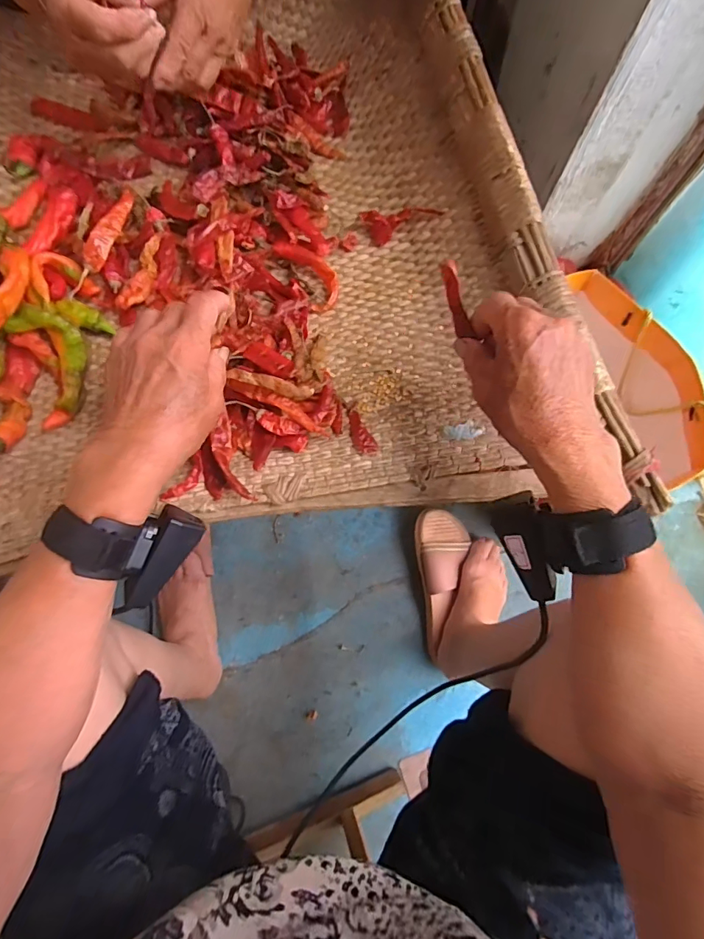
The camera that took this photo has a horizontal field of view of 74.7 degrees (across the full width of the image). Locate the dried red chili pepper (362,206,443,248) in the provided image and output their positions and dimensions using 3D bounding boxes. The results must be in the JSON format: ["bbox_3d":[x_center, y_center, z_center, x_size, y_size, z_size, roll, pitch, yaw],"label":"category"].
[{"bbox_3d":[0.049,-0.244,0.452,0.074,0.016,0.030,-11,74,10],"label":"dried red chili pepper"}]

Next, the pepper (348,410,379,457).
[{"bbox_3d":[0.006,-0.032,0.393,0.017,0.010,0.047,-21,59,-6],"label":"pepper"}]

